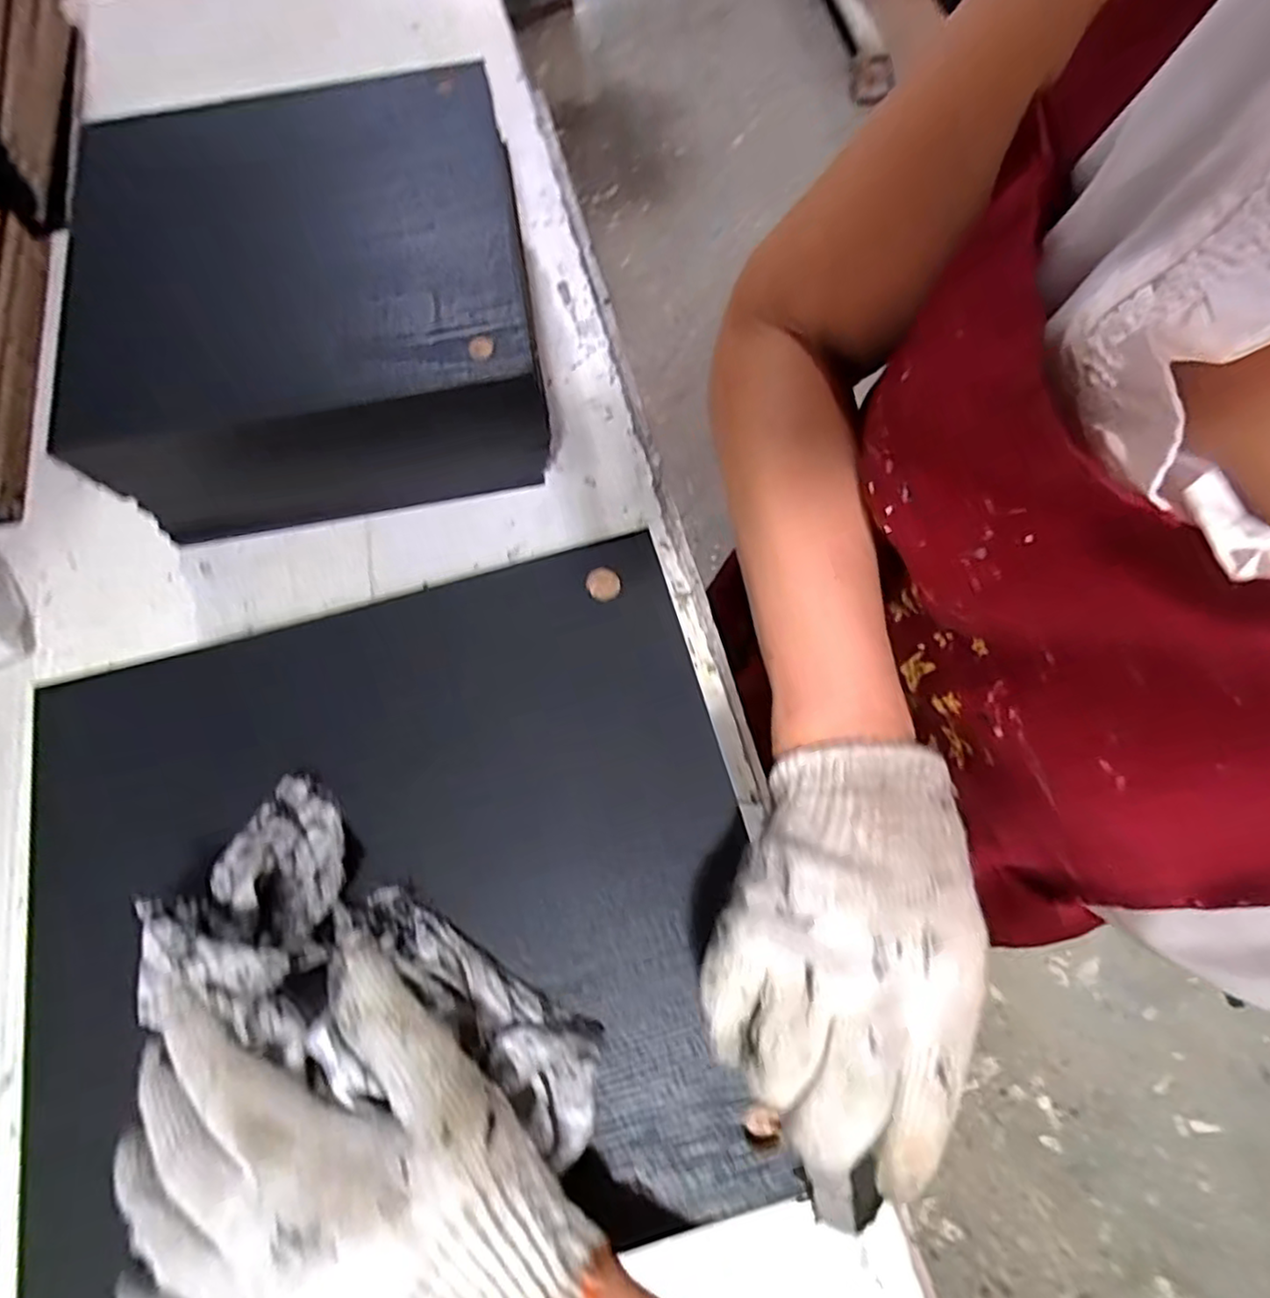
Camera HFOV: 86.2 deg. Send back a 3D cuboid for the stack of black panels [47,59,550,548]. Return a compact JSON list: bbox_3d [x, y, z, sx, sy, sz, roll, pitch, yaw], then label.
[{"bbox_3d":[-0.214,-0.240,0.490,0.274,0.139,0.263,-9,72,-1],"label":"stack of black panels"}]

